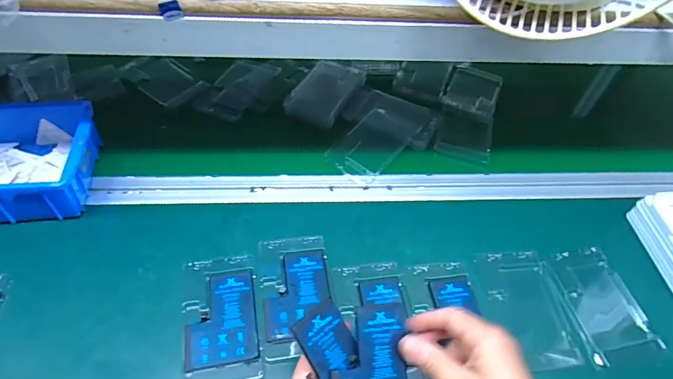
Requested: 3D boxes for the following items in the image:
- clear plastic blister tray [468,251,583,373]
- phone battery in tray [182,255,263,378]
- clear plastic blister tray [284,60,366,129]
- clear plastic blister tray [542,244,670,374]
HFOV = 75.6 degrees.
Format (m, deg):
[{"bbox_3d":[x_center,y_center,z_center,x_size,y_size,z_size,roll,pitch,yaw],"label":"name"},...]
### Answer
[{"bbox_3d":[0.196,0.123,0.459,0.091,0.006,0.123,-3,52,-7],"label":"clear plastic blister tray"},{"bbox_3d":[-0.114,0.126,0.427,0.071,0.010,0.128,-5,52,-9],"label":"phone battery in tray"},{"bbox_3d":[-0.015,-0.143,0.632,0.079,0.018,0.125,21,53,12],"label":"clear plastic blister tray"},{"bbox_3d":[0.283,0.120,0.469,0.083,0.007,0.118,-8,53,-11],"label":"clear plastic blister tray"}]

